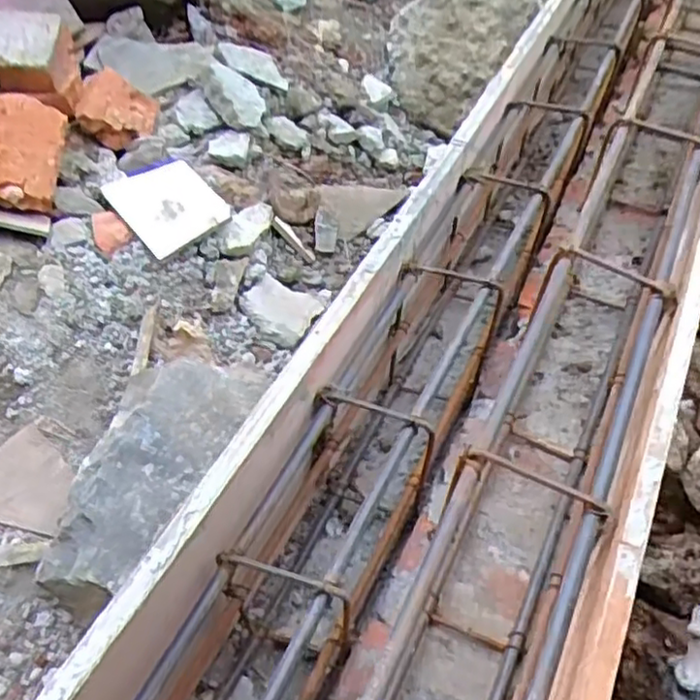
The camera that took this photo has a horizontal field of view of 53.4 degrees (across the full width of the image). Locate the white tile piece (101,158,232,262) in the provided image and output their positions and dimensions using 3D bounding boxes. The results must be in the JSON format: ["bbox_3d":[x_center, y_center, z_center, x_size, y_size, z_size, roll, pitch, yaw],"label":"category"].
[{"bbox_3d":[-0.208,-0.168,0.782,0.095,0.014,0.125,-37,69,-11],"label":"white tile piece"}]

